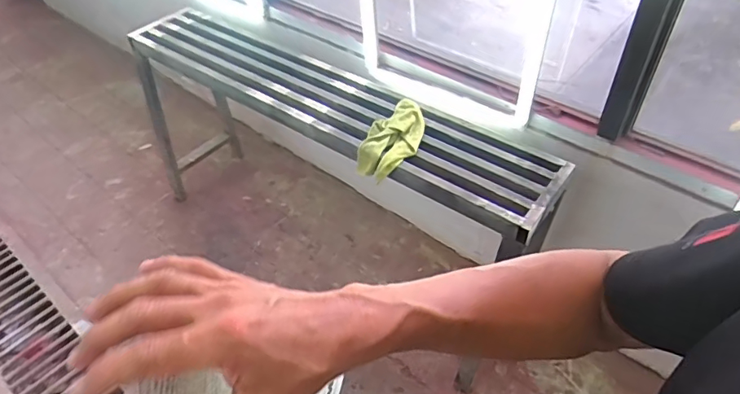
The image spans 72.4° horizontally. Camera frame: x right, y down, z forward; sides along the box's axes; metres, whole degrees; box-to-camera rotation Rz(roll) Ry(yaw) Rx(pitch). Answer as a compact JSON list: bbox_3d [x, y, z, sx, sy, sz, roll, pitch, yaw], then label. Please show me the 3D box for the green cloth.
[{"bbox_3d":[0.057,-0.135,1.207,0.133,0.075,0.216,14,52,18],"label":"green cloth"}]

